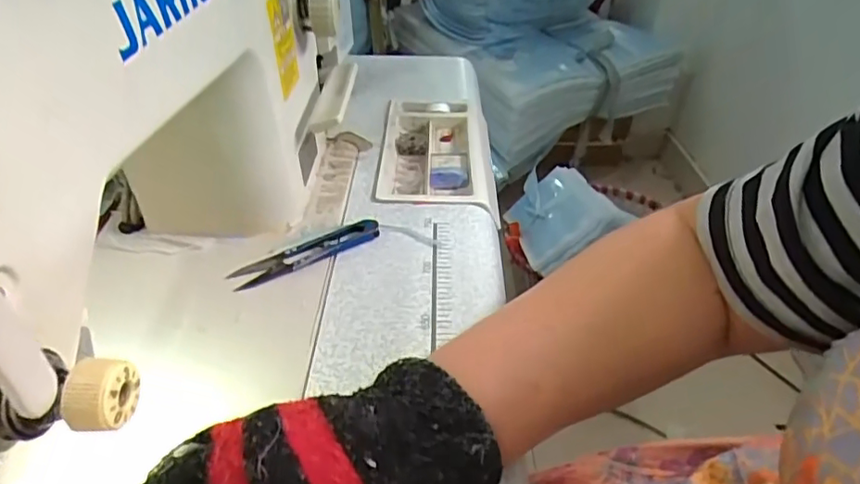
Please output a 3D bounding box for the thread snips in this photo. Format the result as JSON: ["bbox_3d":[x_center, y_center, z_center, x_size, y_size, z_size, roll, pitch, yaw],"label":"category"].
[{"bbox_3d":[-0.083,0.007,0.391,0.104,0.009,0.022,-22,43,-26],"label":"thread snips"}]

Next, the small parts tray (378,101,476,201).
[{"bbox_3d":[-0.002,-0.081,0.509,0.079,0.029,0.162,2,38,2],"label":"small parts tray"}]

